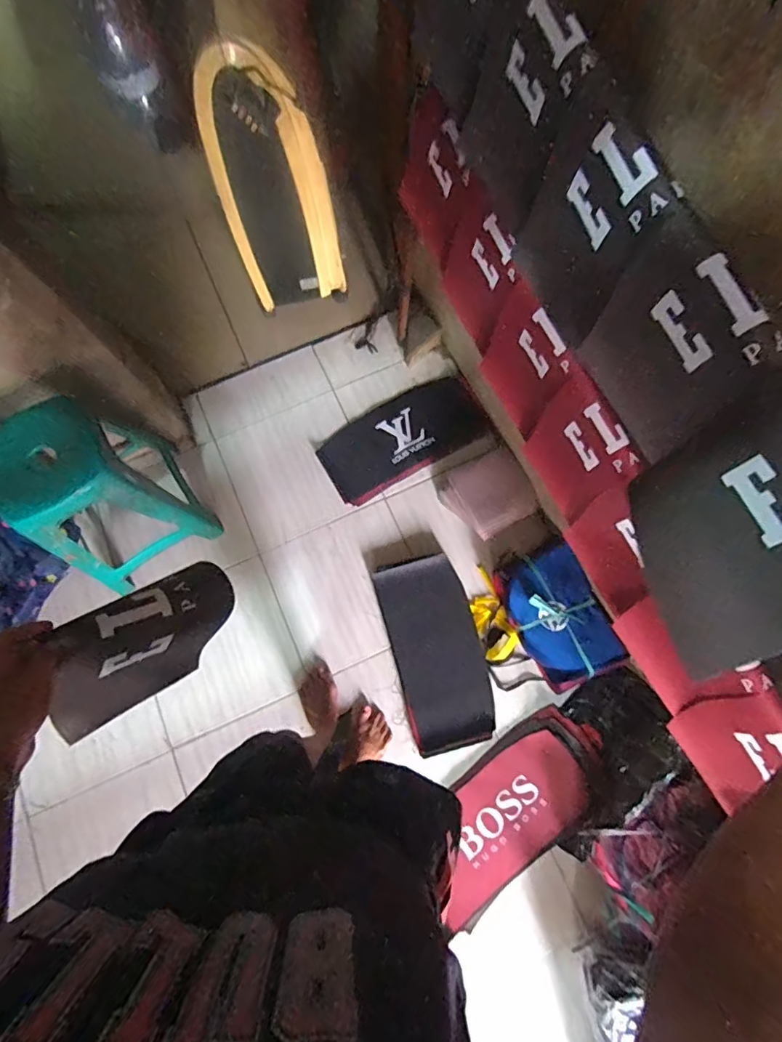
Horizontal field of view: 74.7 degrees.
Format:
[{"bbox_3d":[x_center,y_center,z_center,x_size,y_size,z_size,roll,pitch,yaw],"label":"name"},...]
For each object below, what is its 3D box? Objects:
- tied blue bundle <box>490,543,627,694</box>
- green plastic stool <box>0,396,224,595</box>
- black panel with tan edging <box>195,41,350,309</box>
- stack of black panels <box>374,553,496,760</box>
[{"bbox_3d":[0.431,0.245,1.339,0.227,0.055,0.350,-32,78,23],"label":"tied blue bundle"},{"bbox_3d":[-0.727,-0.058,1.314,0.358,0.424,0.341,-36,79,-9],"label":"green plastic stool"},{"bbox_3d":[-0.279,-0.791,1.267,0.276,0.683,0.052,-16,77,-4],"label":"black panel with tan edging"},{"bbox_3d":[0.129,0.350,1.393,0.242,0.035,0.496,-14,77,-4],"label":"stack of black panels"}]

